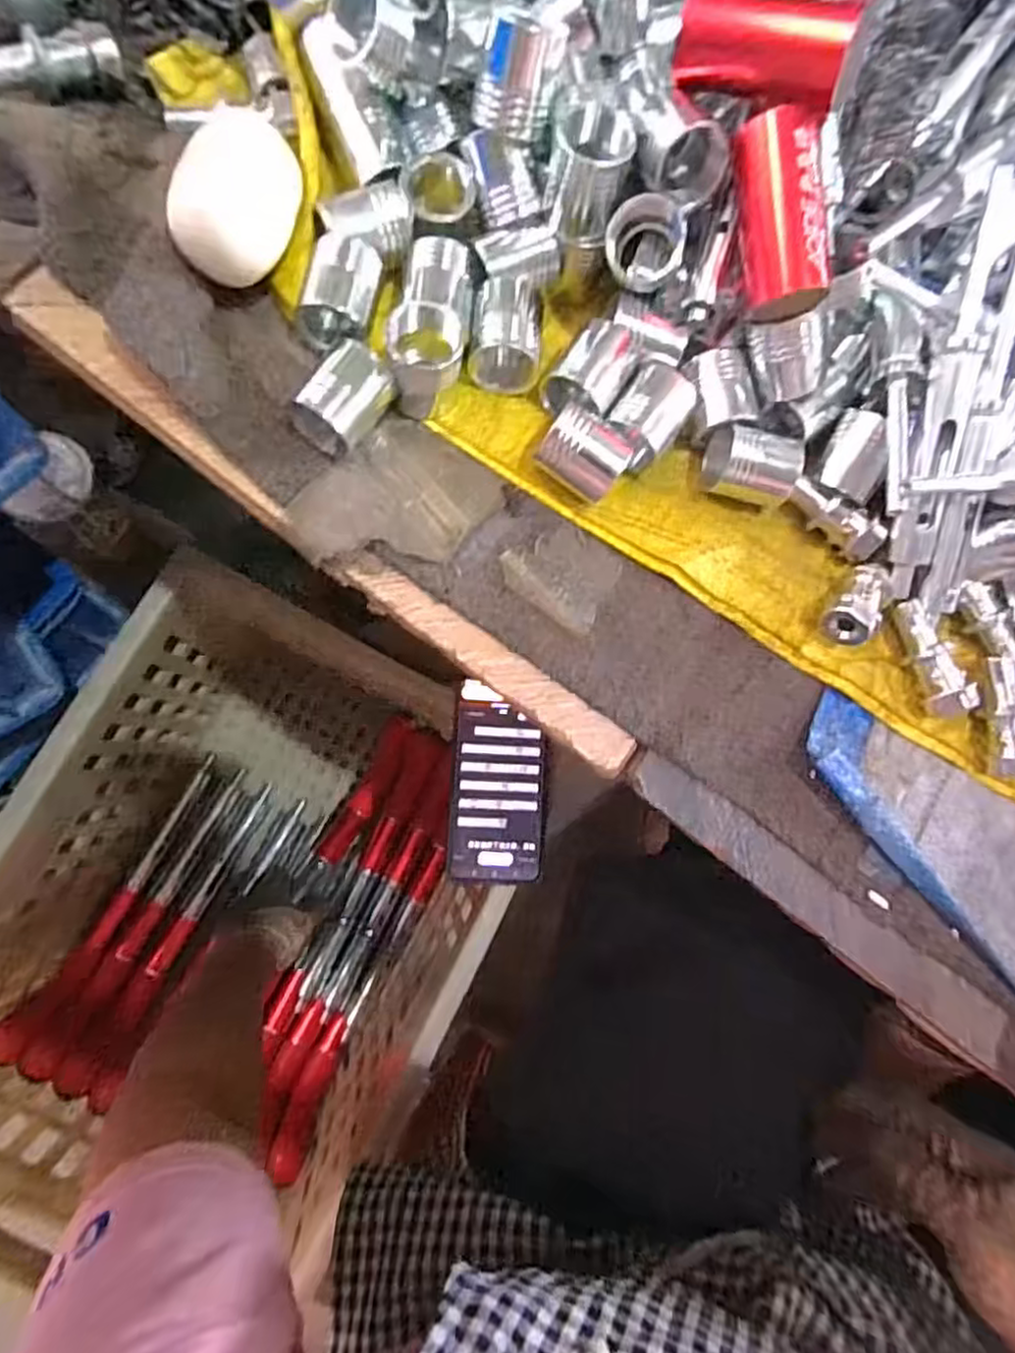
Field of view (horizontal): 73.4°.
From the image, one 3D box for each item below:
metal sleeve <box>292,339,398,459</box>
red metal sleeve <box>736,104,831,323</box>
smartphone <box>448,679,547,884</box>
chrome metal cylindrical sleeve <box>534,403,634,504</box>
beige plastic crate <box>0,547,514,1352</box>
[{"bbox_3d":[-0.062,-0.106,0.261,0.025,0.023,0.038,37,77,-5],"label":"metal sleeve"},{"bbox_3d":[0.102,-0.169,0.250,0.026,0.020,0.066,-13,107,-8],"label":"red metal sleeve"},{"bbox_3d":[-0.006,0.083,0.531,0.072,0.004,0.148,4,82,-11],"label":"smartphone"},{"bbox_3d":[0.029,-0.087,0.276,0.033,0.027,0.025,32,78,-6],"label":"chrome metal cylindrical sleeve"},{"bbox_3d":[-0.253,0.226,0.647,0.345,0.319,0.487,30,78,-6],"label":"beige plastic crate"}]

